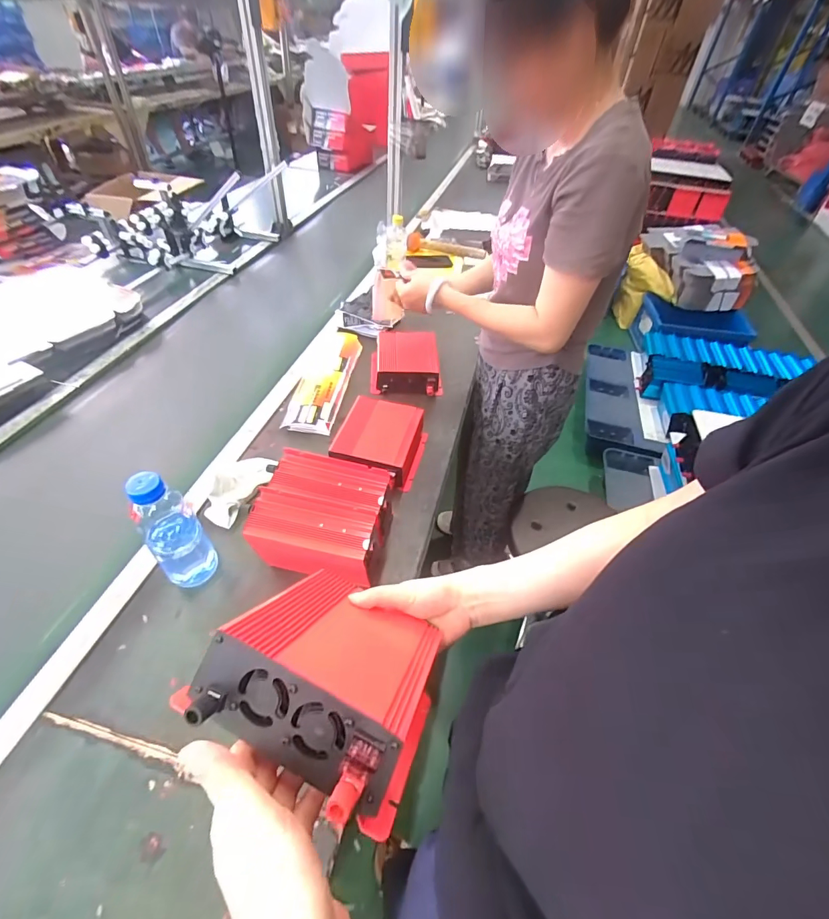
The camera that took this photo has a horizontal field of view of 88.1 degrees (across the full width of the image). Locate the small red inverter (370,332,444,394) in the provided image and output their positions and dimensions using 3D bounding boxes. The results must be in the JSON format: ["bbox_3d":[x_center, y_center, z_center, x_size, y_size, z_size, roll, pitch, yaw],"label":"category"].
[{"bbox_3d":[-0.021,-0.236,1.028,0.165,0.061,0.179,0,47,-4],"label":"small red inverter"}]

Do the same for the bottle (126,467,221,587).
[{"bbox_3d":[-0.337,0.101,0.600,0.070,0.218,0.058,-33,57,-30],"label":"bottle"}]

